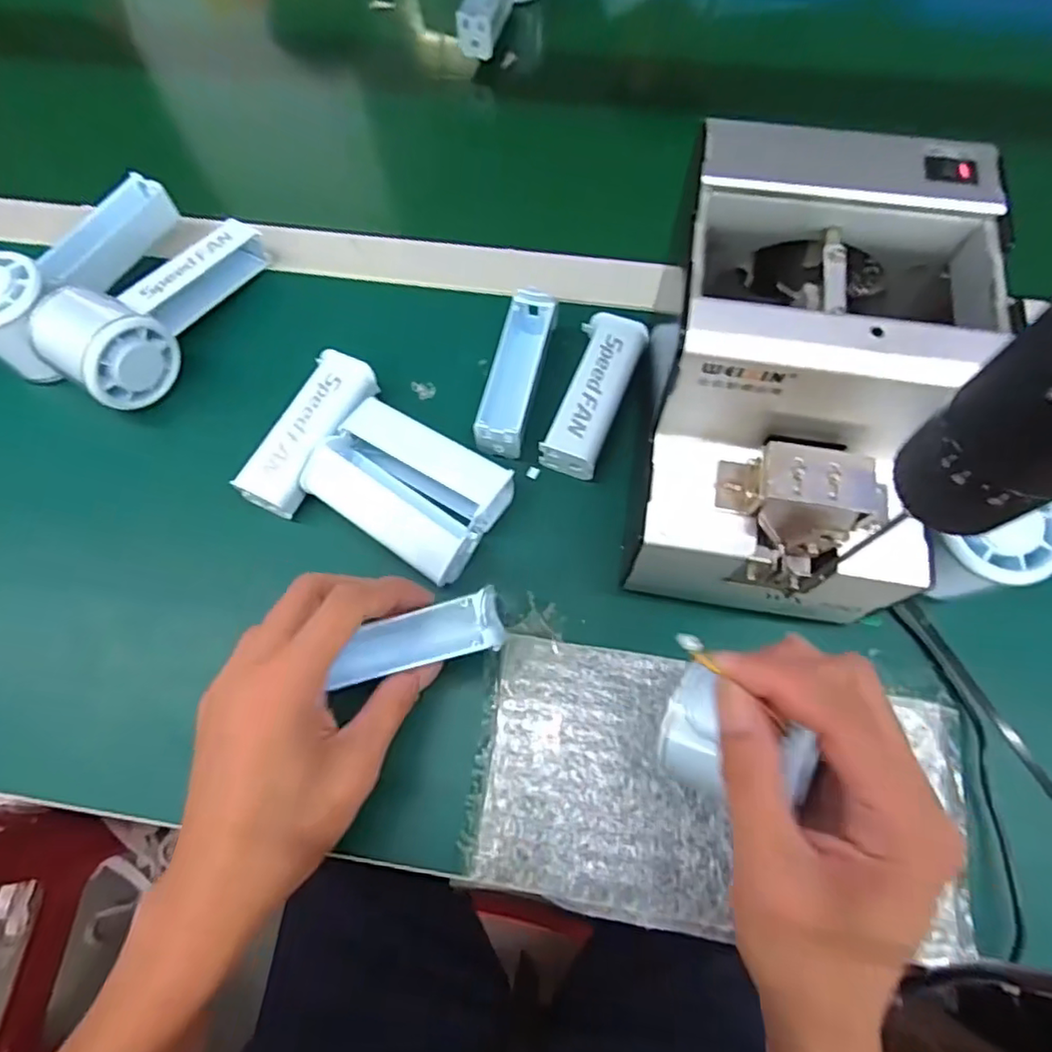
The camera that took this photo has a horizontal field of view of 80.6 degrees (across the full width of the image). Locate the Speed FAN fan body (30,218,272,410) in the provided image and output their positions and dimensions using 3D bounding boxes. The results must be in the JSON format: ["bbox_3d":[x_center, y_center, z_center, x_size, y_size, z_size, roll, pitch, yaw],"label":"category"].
[{"bbox_3d":[-0.231,-0.147,0.389,0.066,0.051,0.149,34,72,14],"label":"Speed FAN fan body"}]

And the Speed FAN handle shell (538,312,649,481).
[{"bbox_3d":[0.041,-0.080,0.373,0.036,0.019,0.104,21,70,9],"label":"Speed FAN handle shell"}]

